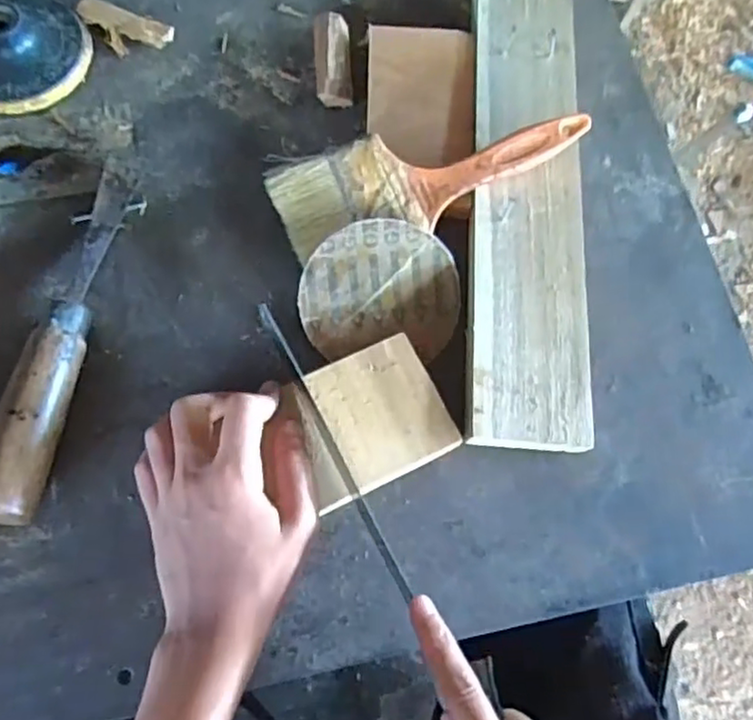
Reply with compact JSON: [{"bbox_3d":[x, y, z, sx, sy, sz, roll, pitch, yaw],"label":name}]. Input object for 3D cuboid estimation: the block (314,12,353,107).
[{"bbox_3d":[-0.029,-0.201,0.449,0.024,0.015,0.067,-2,71,-5],"label":"block"}]

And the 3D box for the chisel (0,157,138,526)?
[{"bbox_3d":[-0.169,-0.020,0.366,0.025,0.034,0.213,8,70,-1],"label":"chisel"}]

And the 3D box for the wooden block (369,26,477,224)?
[{"bbox_3d":[0.029,-0.156,0.432,0.068,0.019,0.133,3,71,-3],"label":"wooden block"}]

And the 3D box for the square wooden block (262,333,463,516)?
[{"bbox_3d":[-0.004,0.030,0.362,0.079,0.012,0.070,-26,71,-8],"label":"square wooden block"}]

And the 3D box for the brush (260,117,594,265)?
[{"bbox_3d":[0.035,-0.110,0.401,0.190,0.018,0.056,-16,94,-3],"label":"brush"}]

